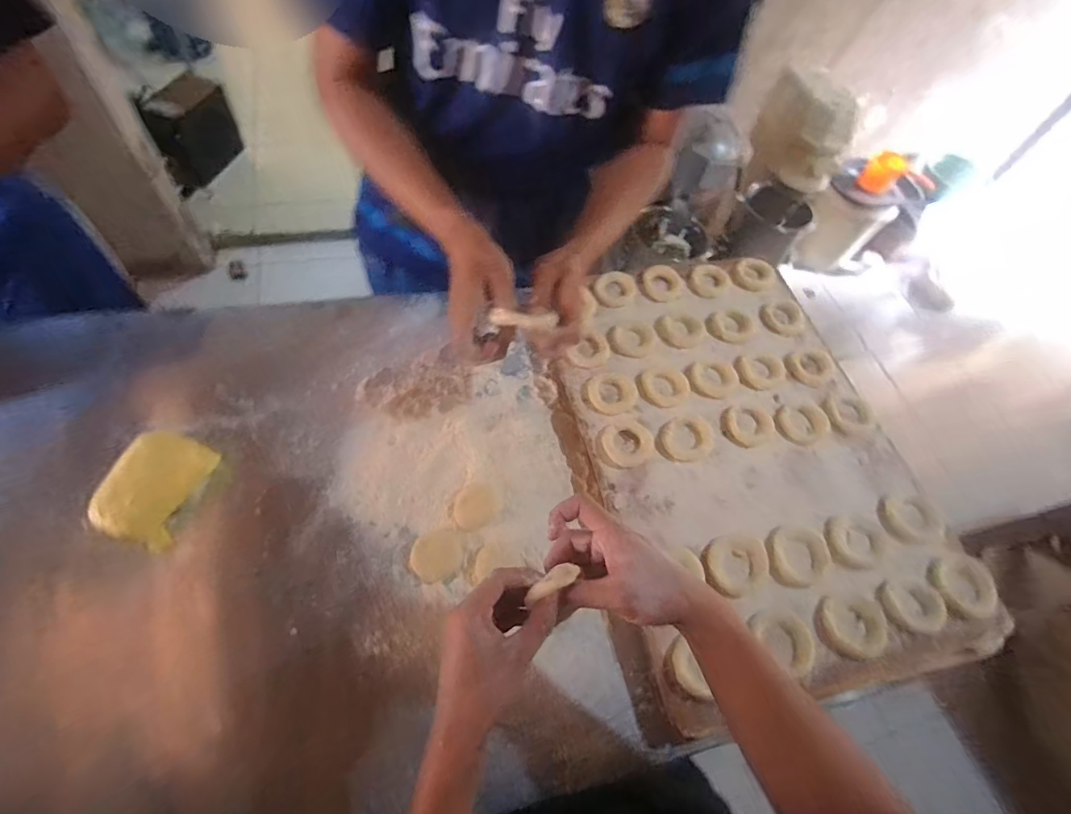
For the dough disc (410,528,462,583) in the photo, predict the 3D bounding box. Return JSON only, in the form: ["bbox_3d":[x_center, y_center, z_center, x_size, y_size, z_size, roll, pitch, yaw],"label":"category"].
[{"bbox_3d":[-0.110,0.166,0.552,0.056,0.004,0.052,4,59,-7],"label":"dough disc"}]

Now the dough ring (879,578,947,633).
[{"bbox_3d":[0.419,0.221,0.550,0.073,0.016,0.056,-3,60,-11],"label":"dough ring"}]

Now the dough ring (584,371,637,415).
[{"bbox_3d":[0.100,-0.019,0.653,0.067,0.011,0.064,4,59,-7],"label":"dough ring"}]

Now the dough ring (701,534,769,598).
[{"bbox_3d":[0.225,0.175,0.556,0.083,0.018,0.063,-21,65,-20],"label":"dough ring"}]

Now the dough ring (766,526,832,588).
[{"bbox_3d":[0.303,0.169,0.565,0.076,0.011,0.069,5,59,-6],"label":"dough ring"}]

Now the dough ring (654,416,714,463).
[{"bbox_3d":[0.190,0.041,0.631,0.079,0.009,0.058,-11,62,-15],"label":"dough ring"}]

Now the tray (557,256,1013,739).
[{"bbox_3d":[0.273,0.033,0.645,0.409,0.035,0.581,-7,61,-13],"label":"tray"}]

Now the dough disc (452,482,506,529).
[{"bbox_3d":[-0.066,0.115,0.577,0.058,0.009,0.049,-15,63,-17],"label":"dough disc"}]

